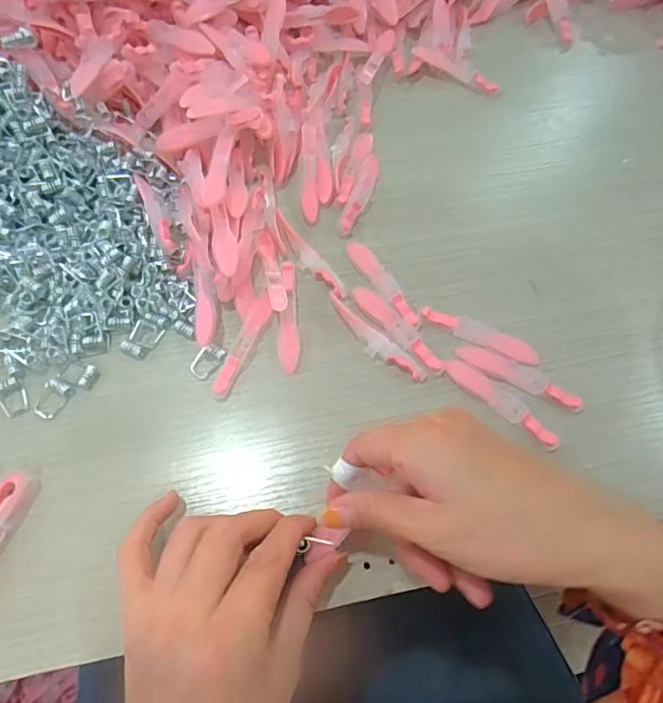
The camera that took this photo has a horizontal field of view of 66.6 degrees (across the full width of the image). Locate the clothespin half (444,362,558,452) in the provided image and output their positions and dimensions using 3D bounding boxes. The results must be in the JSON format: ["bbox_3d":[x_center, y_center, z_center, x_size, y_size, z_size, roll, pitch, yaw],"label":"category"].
[{"bbox_3d":[0.103,0.029,0.304,0.078,0.006,0.014,40,70,15],"label":"clothespin half"}]

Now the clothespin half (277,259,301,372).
[{"bbox_3d":[-0.028,-0.023,0.324,0.013,0.007,0.078,-3,66,-4],"label":"clothespin half"}]

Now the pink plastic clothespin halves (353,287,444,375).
[{"bbox_3d":[0.042,-0.015,0.323,0.013,0.005,0.076,-37,72,-17],"label":"pink plastic clothespin halves"}]

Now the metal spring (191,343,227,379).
[{"bbox_3d":[-0.077,0.005,0.311,0.016,0.005,0.022,41,70,15],"label":"metal spring"}]

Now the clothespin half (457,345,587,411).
[{"bbox_3d":[0.116,0.015,0.312,0.078,0.007,0.013,26,67,9],"label":"clothespin half"}]

